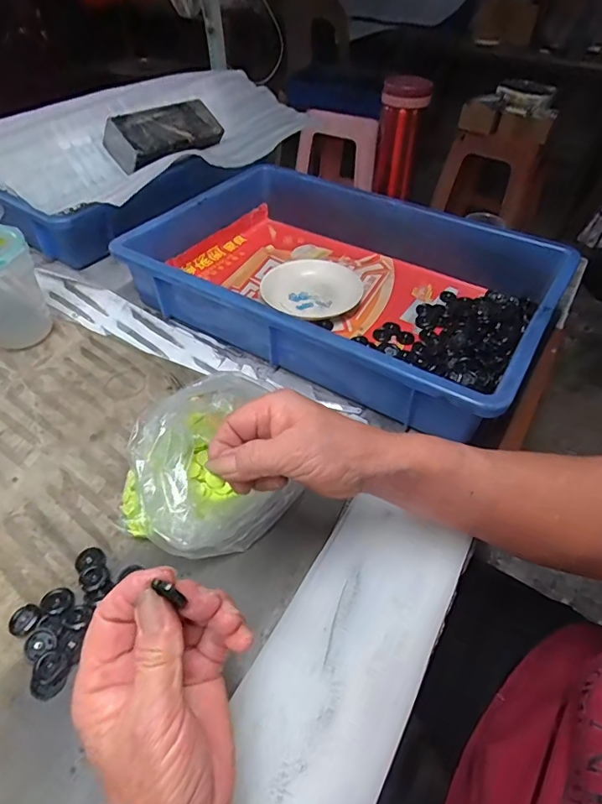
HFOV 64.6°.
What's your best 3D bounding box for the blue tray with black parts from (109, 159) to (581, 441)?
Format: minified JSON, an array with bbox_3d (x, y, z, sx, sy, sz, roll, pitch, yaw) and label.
[{"bbox_3d":[0.038,-0.145,0.554,0.458,0.090,0.294,27,51,21],"label":"blue tray with black parts"}]

